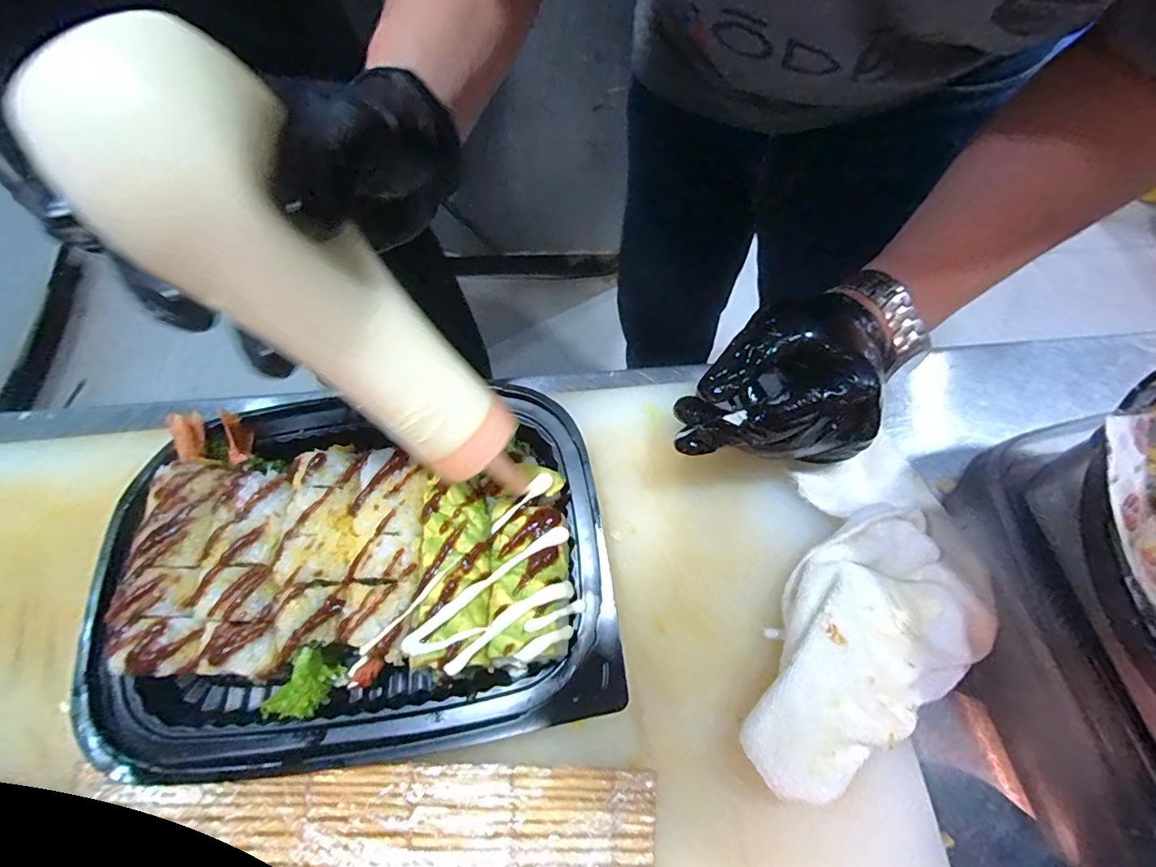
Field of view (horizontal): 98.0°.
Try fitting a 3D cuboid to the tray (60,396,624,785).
[{"bbox_3d":[-0.111,0.064,0.257,0.246,0.039,0.178,-5,66,-3],"label":"tray"}]

